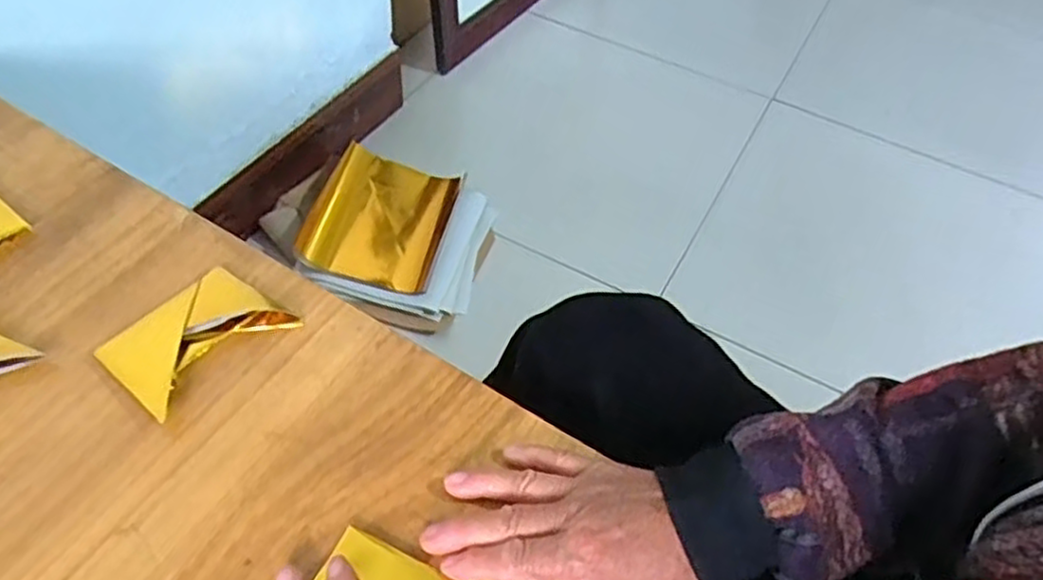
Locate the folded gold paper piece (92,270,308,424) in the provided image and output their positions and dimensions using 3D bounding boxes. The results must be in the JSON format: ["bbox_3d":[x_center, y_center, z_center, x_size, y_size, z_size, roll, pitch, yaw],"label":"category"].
[{"bbox_3d":[-0.204,0.028,0.460,0.068,0.012,0.099,36,57,21],"label":"folded gold paper piece"}]

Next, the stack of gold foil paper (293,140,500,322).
[{"bbox_3d":[-0.198,-0.087,1.135,0.278,0.054,0.279,13,52,5],"label":"stack of gold foil paper"}]

